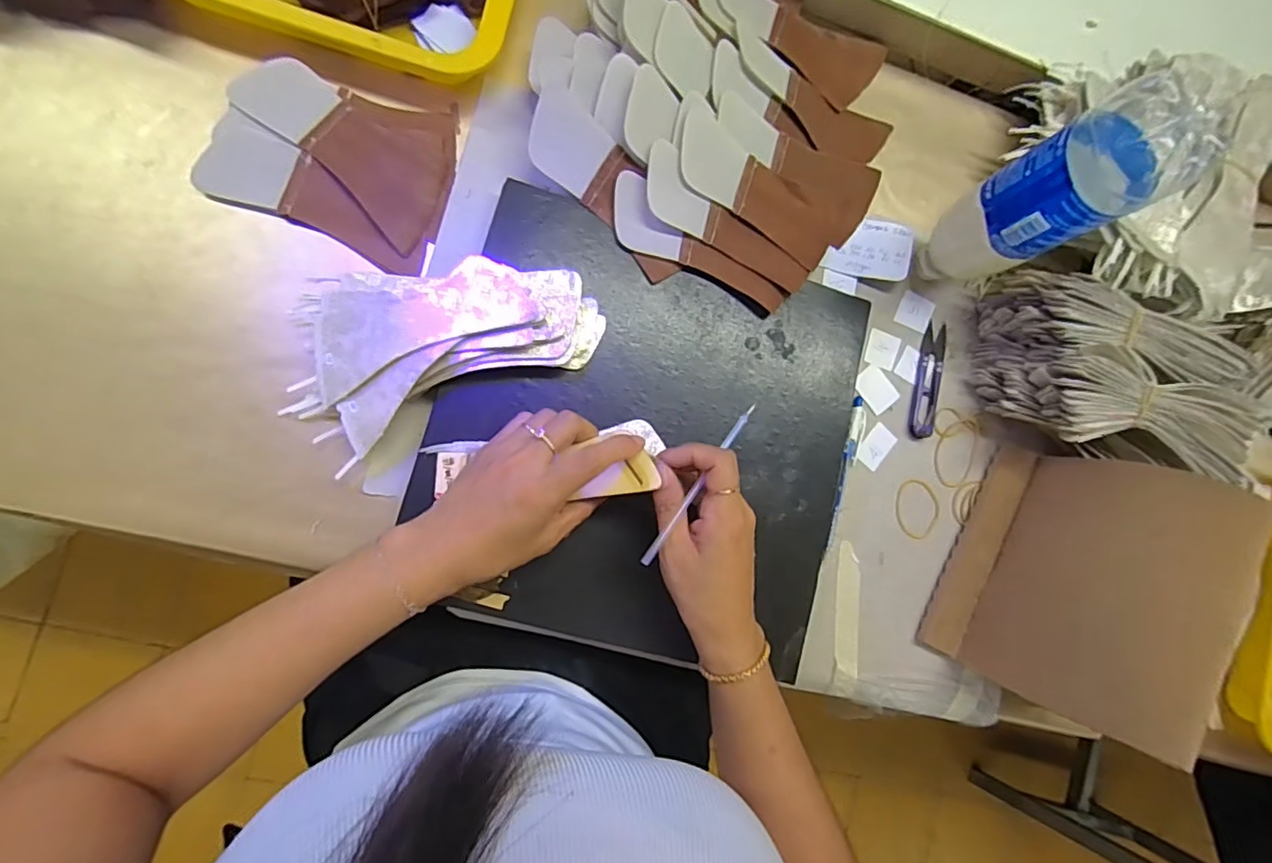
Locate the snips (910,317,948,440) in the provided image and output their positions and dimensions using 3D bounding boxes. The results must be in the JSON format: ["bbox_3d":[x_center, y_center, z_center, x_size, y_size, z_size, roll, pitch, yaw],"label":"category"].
[{"bbox_3d":[0.248,-0.043,0.472,0.022,0.008,0.098,14,85,-8],"label":"snips"}]

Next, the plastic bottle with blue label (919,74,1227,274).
[{"bbox_3d":[0.267,-0.151,0.384,0.055,0.201,0.064,-27,91,-9],"label":"plastic bottle with blue label"}]

